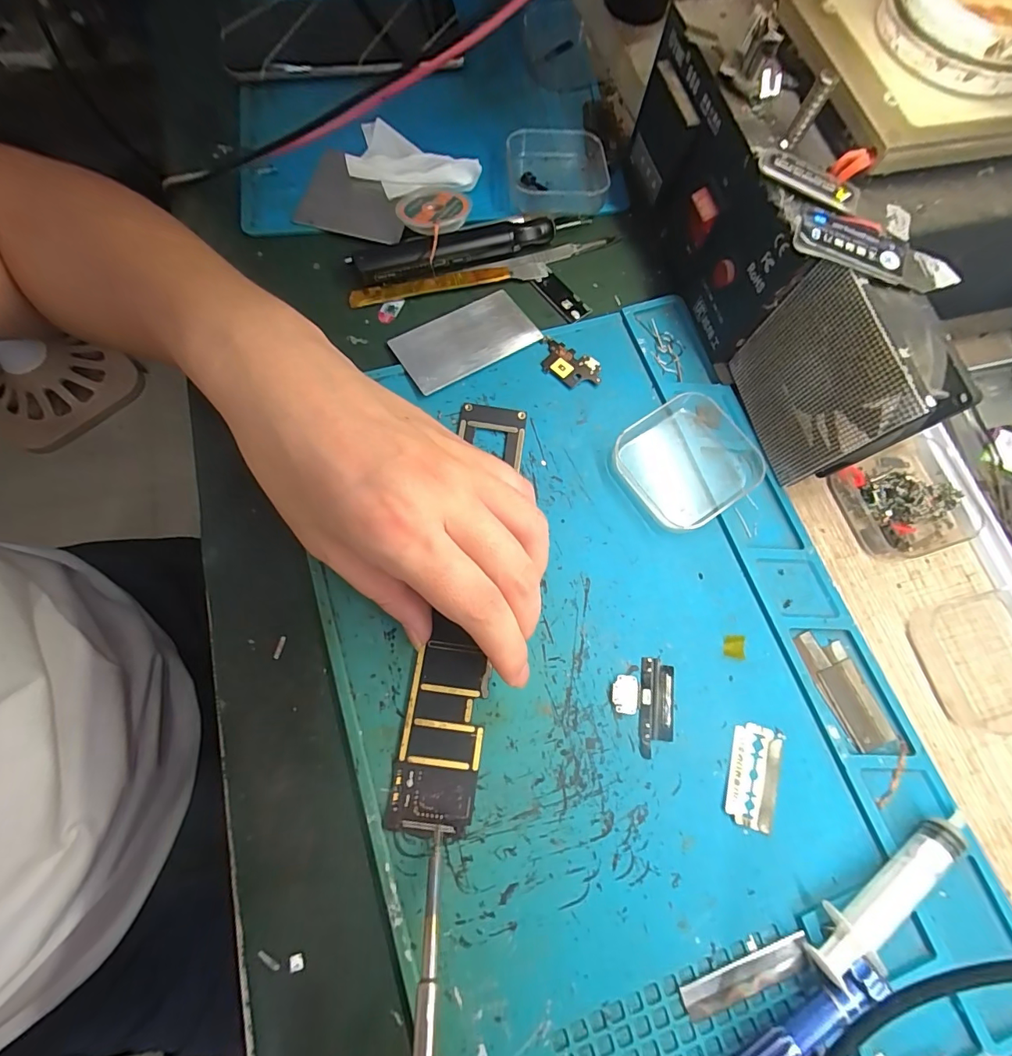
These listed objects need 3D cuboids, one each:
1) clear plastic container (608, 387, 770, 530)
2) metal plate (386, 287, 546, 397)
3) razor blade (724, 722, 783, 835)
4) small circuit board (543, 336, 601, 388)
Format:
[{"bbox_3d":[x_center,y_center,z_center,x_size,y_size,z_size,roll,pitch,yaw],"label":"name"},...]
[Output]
[{"bbox_3d":[0.098,-0.038,0.239,0.072,0.018,0.062,-33,77,-11],"label":"clear plastic container"},{"bbox_3d":[-0.023,-0.108,0.259,0.077,0.004,0.044,-30,71,-13],"label":"metal plate"},{"bbox_3d":[0.112,0.112,0.204,0.022,0.004,0.042,18,73,3],"label":"razor blade"},{"bbox_3d":[0.036,-0.093,0.258,0.038,0.004,0.021,30,74,7],"label":"small circuit board"}]

